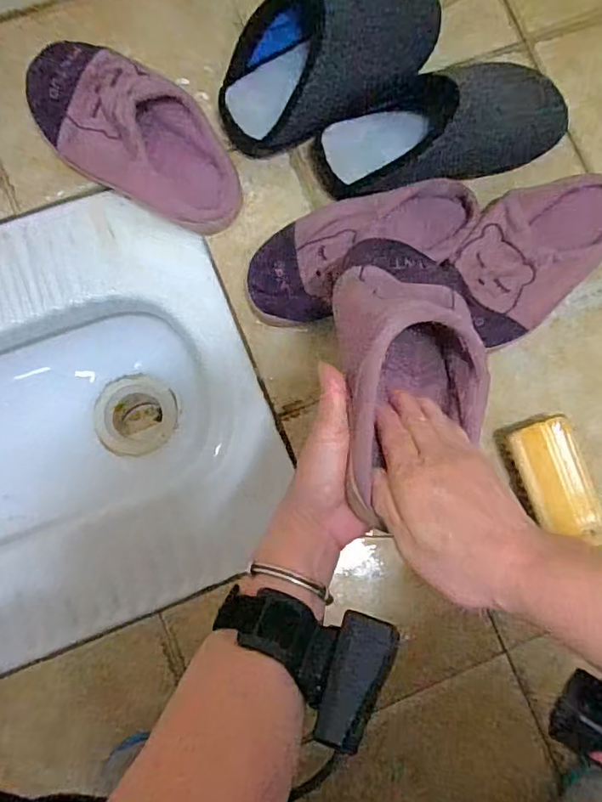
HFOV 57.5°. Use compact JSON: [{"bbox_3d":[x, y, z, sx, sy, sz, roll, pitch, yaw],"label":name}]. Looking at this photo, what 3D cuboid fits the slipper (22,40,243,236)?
[{"bbox_3d":[-0.164,-0.266,0.560,0.234,0.051,0.114,30,83,1],"label":"slipper"}]

